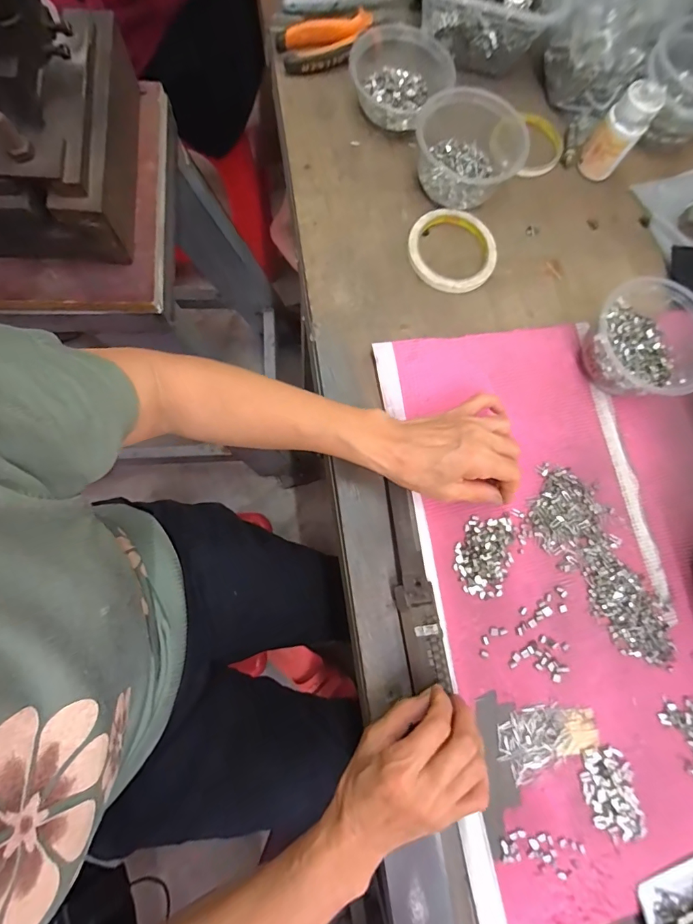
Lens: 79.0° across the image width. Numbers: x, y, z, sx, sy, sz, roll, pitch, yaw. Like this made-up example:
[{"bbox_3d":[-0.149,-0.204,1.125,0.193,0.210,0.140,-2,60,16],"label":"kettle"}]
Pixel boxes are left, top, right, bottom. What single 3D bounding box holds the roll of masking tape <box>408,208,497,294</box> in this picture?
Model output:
[{"bbox_3d":[0.117,-0.234,0.459,0.096,0.011,0.097,1,79,-6],"label":"roll of masking tape"}]

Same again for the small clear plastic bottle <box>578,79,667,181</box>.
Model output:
[{"bbox_3d":[0.303,-0.366,0.471,0.044,0.085,0.040,1,79,-6],"label":"small clear plastic bottle"}]

